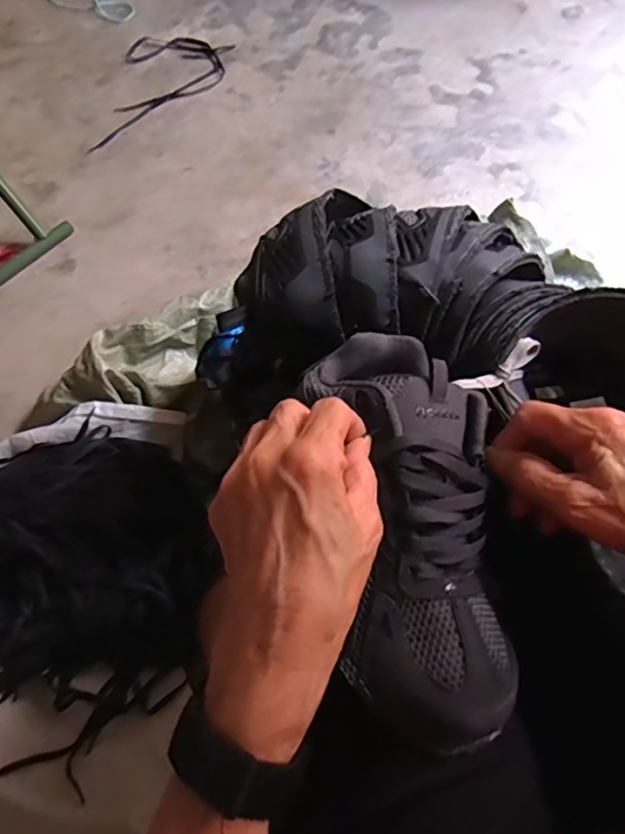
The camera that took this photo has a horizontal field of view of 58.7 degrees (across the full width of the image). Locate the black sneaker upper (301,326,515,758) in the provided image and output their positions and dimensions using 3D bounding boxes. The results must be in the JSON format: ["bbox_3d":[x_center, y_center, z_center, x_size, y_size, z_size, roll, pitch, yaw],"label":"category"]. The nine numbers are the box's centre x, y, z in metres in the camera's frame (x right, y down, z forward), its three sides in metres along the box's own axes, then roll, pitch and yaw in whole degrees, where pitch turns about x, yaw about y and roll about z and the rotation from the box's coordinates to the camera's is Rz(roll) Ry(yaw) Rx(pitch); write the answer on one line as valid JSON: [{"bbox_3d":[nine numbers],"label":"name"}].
[{"bbox_3d":[0.053,0.052,0.316,0.109,0.055,0.238,-4,69,-1],"label":"black sneaker upper"}]

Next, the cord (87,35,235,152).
[{"bbox_3d":[-0.311,-0.651,1.121,0.217,0.011,0.343,12,70,5],"label":"cord"}]

